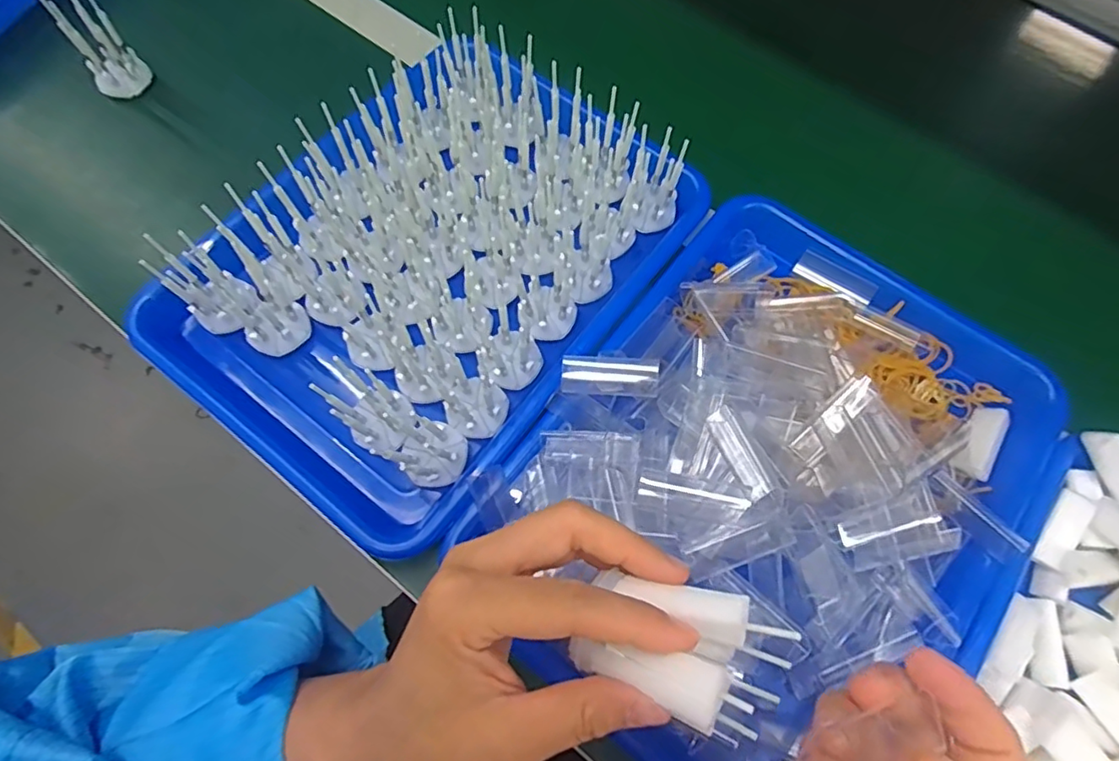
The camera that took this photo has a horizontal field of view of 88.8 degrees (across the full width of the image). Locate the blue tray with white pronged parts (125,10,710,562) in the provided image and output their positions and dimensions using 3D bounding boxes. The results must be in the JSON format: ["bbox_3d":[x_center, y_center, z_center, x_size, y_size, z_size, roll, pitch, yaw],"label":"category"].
[{"bbox_3d":[-0.081,-0.088,0.369,0.248,0.064,0.333,38,73,13],"label":"blue tray with white pronged parts"}]

